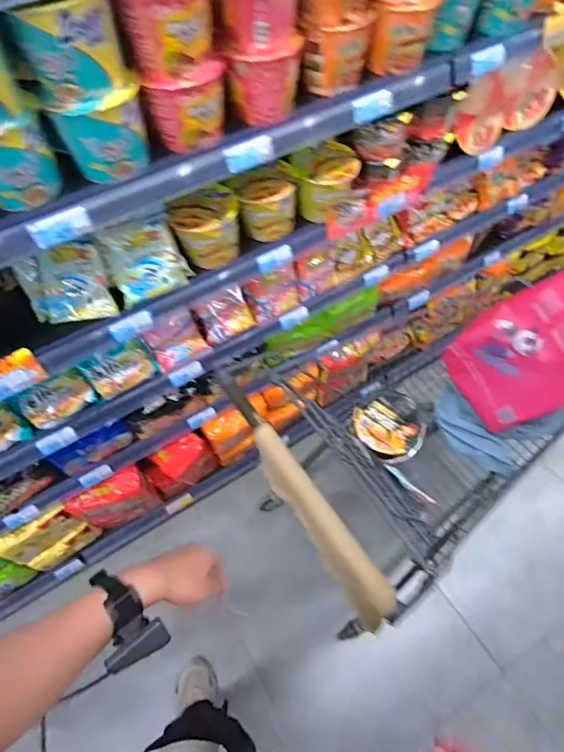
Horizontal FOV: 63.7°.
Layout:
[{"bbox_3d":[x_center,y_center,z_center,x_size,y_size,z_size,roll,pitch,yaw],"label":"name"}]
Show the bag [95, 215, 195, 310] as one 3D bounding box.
[{"bbox_3d":[-0.257,-0.217,0.855,0.138,0.118,0.080,-31,61,-16],"label":"bag"}]

